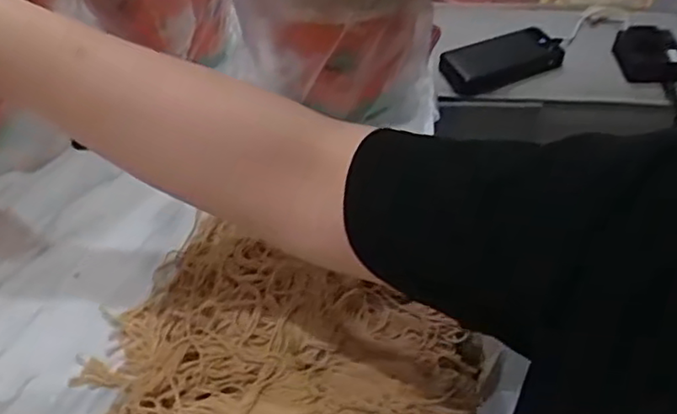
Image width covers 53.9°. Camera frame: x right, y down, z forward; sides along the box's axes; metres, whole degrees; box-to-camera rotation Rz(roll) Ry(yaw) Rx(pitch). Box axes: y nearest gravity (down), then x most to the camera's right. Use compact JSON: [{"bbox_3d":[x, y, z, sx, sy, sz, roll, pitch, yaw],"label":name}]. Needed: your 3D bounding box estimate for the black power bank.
[{"bbox_3d":[0.216,-0.197,0.879,0.157,0.033,0.076,-17,48,-15],"label":"black power bank"}]

